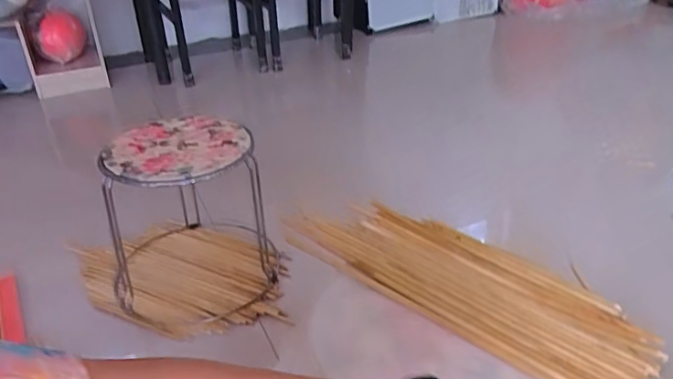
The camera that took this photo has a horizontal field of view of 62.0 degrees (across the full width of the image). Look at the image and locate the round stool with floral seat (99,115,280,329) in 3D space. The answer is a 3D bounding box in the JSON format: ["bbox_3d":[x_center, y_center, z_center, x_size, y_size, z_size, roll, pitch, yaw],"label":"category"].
[{"bbox_3d":[-0.308,0.034,1.191,0.281,0.328,0.355,-9,32,-11],"label":"round stool with floral seat"}]

